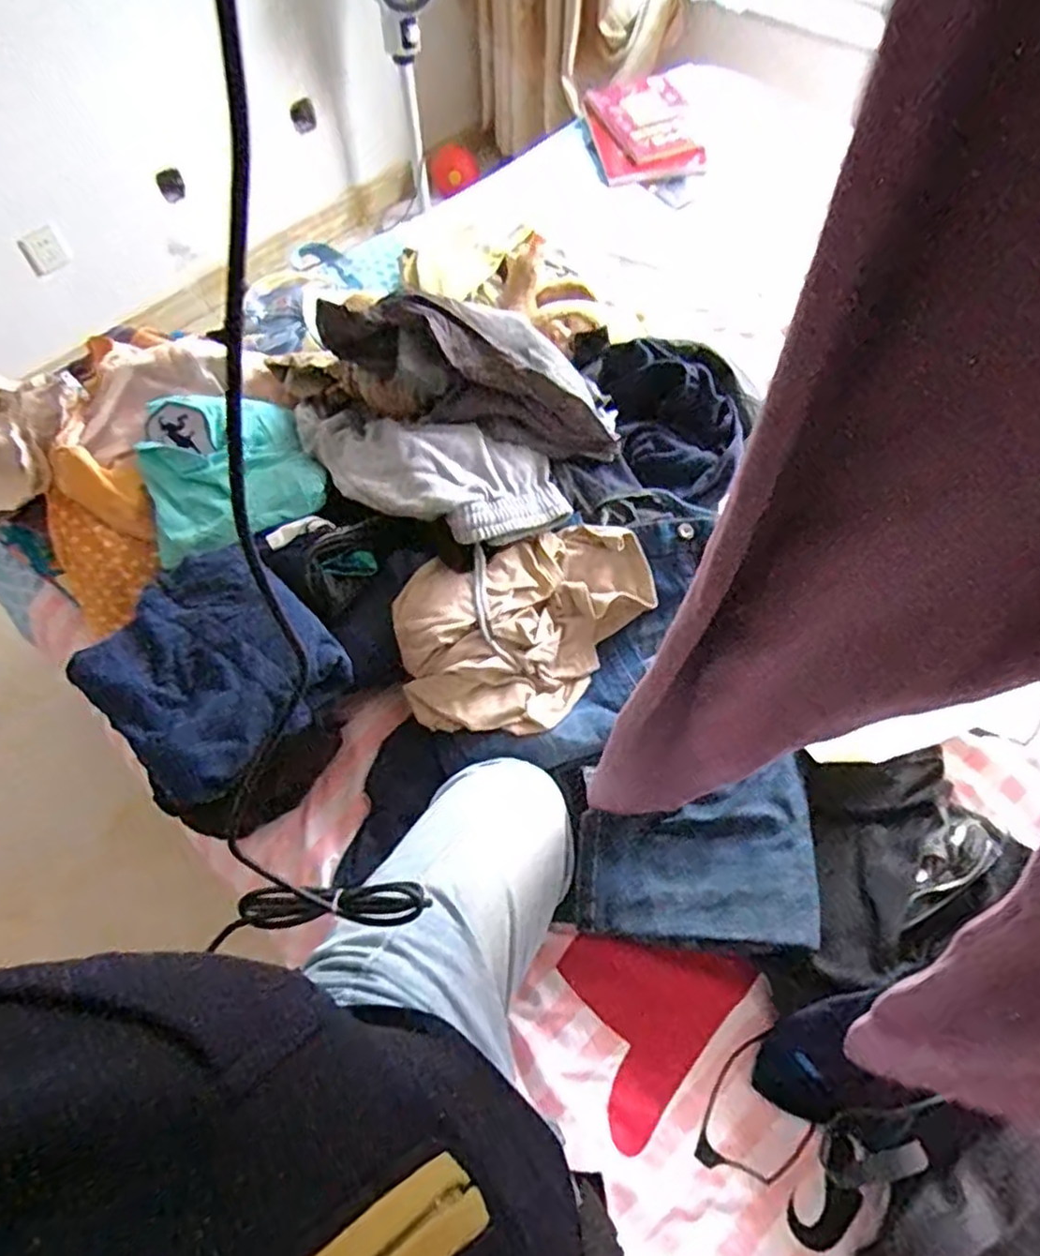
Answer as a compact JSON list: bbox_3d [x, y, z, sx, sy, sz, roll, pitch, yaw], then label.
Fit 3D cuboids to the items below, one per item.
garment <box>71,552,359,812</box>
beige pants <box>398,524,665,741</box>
[{"bbox_3d":[-0.328,0.031,0.741,0.235,0.063,0.218,40,68,21],"label":"garment"},{"bbox_3d":[0.015,-0.001,0.838,0.314,0.073,0.217,-20,62,-10],"label":"beige pants"}]

